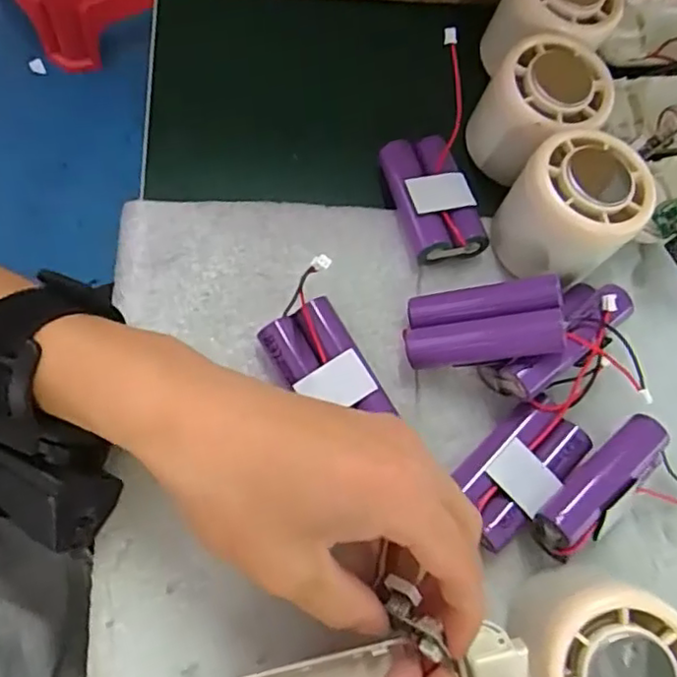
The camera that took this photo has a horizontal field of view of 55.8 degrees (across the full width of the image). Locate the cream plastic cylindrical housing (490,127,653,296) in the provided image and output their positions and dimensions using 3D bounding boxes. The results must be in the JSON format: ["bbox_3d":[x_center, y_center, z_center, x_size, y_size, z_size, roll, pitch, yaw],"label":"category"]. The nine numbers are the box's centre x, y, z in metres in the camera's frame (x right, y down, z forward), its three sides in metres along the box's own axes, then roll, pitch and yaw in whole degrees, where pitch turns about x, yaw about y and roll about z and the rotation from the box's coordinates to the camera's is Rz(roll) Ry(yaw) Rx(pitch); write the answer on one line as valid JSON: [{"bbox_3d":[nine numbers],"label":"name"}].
[{"bbox_3d":[0.105,-0.056,0.300,0.063,0.062,0.056,-43,80,-16],"label":"cream plastic cylindrical housing"}]

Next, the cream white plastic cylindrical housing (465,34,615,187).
[{"bbox_3d":[0.099,-0.112,0.320,0.056,0.049,0.062,40,73,8],"label":"cream white plastic cylindrical housing"}]

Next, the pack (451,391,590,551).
[{"bbox_3d":[0.078,0.056,0.279,0.064,0.017,0.035,-41,83,-17],"label":"pack"}]

